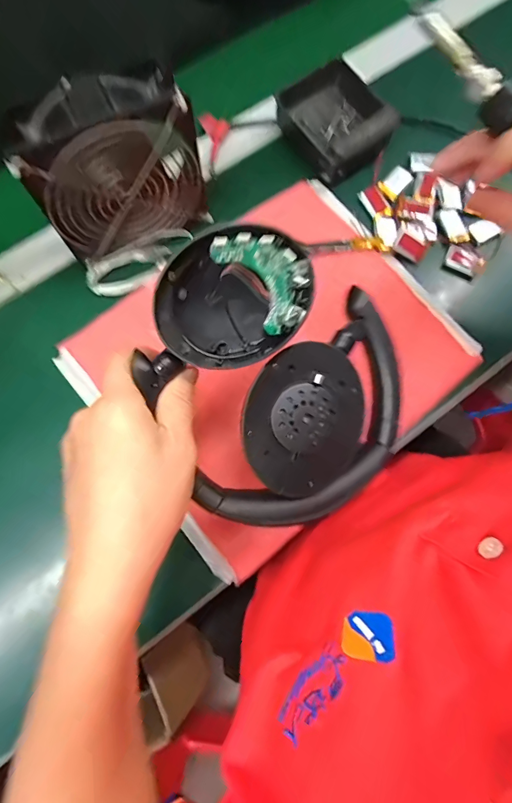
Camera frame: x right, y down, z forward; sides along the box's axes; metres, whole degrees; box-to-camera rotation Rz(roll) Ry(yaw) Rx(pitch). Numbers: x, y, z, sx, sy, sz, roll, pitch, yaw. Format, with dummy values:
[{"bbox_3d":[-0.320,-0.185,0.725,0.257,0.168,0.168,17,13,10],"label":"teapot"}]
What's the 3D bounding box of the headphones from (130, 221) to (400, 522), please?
[{"bbox_3d":[0.011,-0.008,0.231,0.148,0.063,0.146,0,76,0],"label":"headphones"}]

